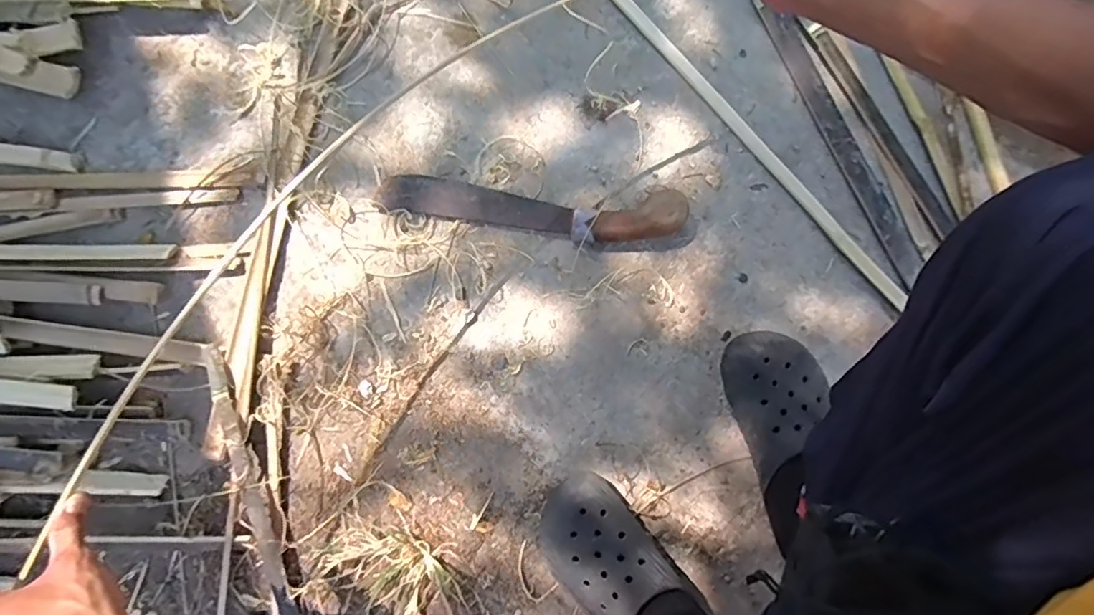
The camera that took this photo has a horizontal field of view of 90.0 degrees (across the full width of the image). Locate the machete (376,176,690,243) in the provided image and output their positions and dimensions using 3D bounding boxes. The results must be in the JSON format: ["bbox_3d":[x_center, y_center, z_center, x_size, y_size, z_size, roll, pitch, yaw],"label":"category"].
[{"bbox_3d":[-0.018,-0.127,0.707,0.399,0.034,0.071,4,79,0],"label":"machete"}]

